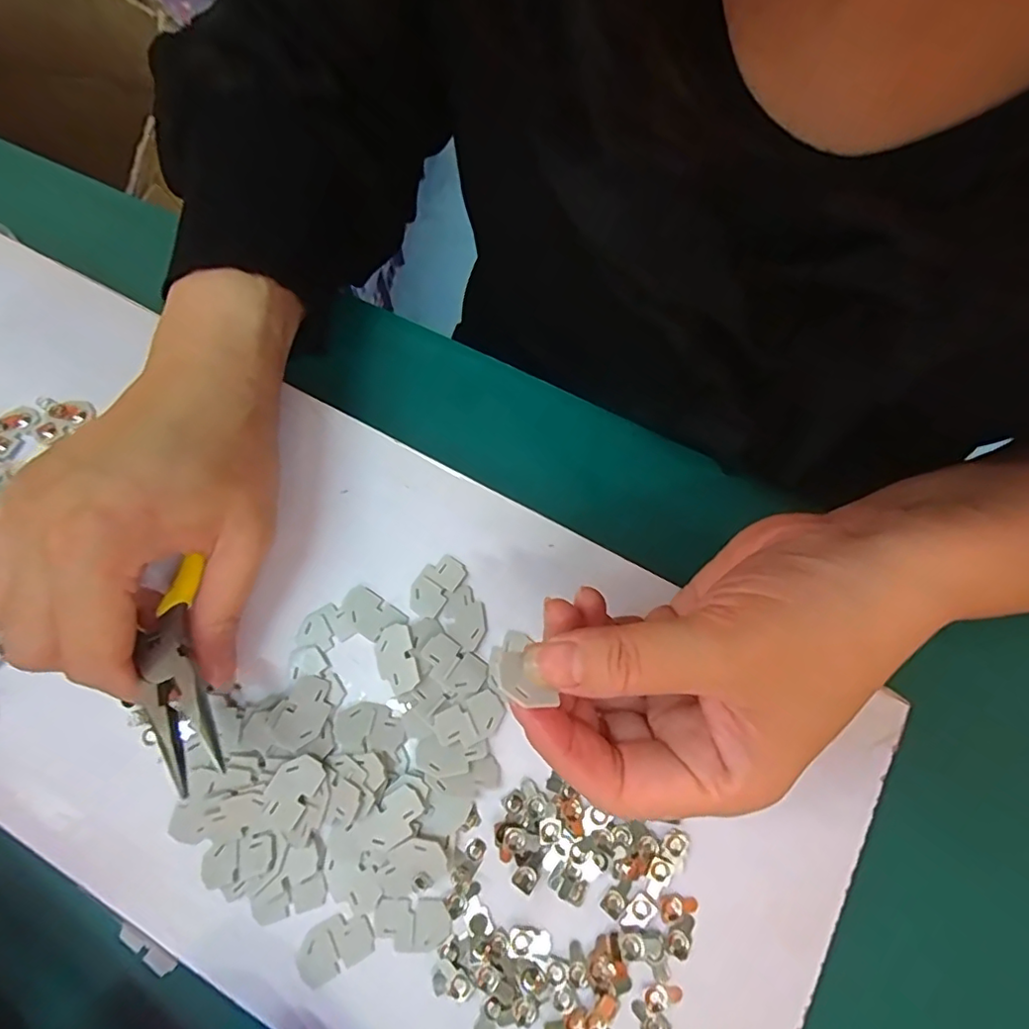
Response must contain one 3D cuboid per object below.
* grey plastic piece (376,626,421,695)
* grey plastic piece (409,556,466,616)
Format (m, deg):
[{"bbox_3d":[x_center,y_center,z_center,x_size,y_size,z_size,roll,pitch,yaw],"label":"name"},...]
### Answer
[{"bbox_3d":[-0.048,0.058,0.224,0.017,0.004,0.025,-22,66,10],"label":"grey plastic piece"},{"bbox_3d":[-0.033,0.029,0.235,0.017,0.004,0.026,33,76,12],"label":"grey plastic piece"}]

